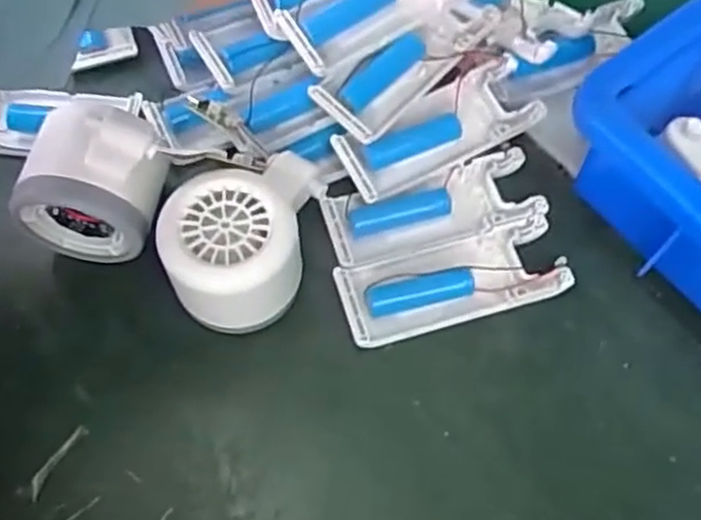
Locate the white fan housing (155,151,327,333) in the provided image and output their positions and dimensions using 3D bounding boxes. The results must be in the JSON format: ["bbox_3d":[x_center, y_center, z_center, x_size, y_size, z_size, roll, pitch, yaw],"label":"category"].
[{"bbox_3d":[-0.047,-0.009,0.327,0.059,0.052,0.080,8,64,3],"label":"white fan housing"}]

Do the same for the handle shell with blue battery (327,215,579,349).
[{"bbox_3d":[0.047,0.009,0.343,0.104,0.015,0.040,-15,65,-8],"label":"handle shell with blue battery"}]

